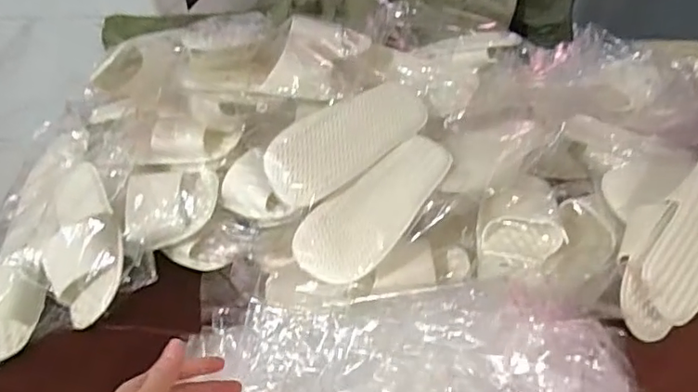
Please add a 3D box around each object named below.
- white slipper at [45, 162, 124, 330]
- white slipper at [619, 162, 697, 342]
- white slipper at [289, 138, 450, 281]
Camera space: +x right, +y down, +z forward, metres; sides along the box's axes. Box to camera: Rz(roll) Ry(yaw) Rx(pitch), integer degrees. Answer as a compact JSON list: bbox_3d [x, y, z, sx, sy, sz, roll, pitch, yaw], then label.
[{"bbox_3d":[-0.345,0.051,0.745,0.100,0.060,0.230,-14,59,-10],"label":"white slipper"},{"bbox_3d":[0.392,0.055,0.687,0.265,0.069,0.111,-43,96,-27],"label":"white slipper"},{"bbox_3d":[0.038,0.024,0.707,0.229,0.065,0.091,-39,73,-20],"label":"white slipper"}]

